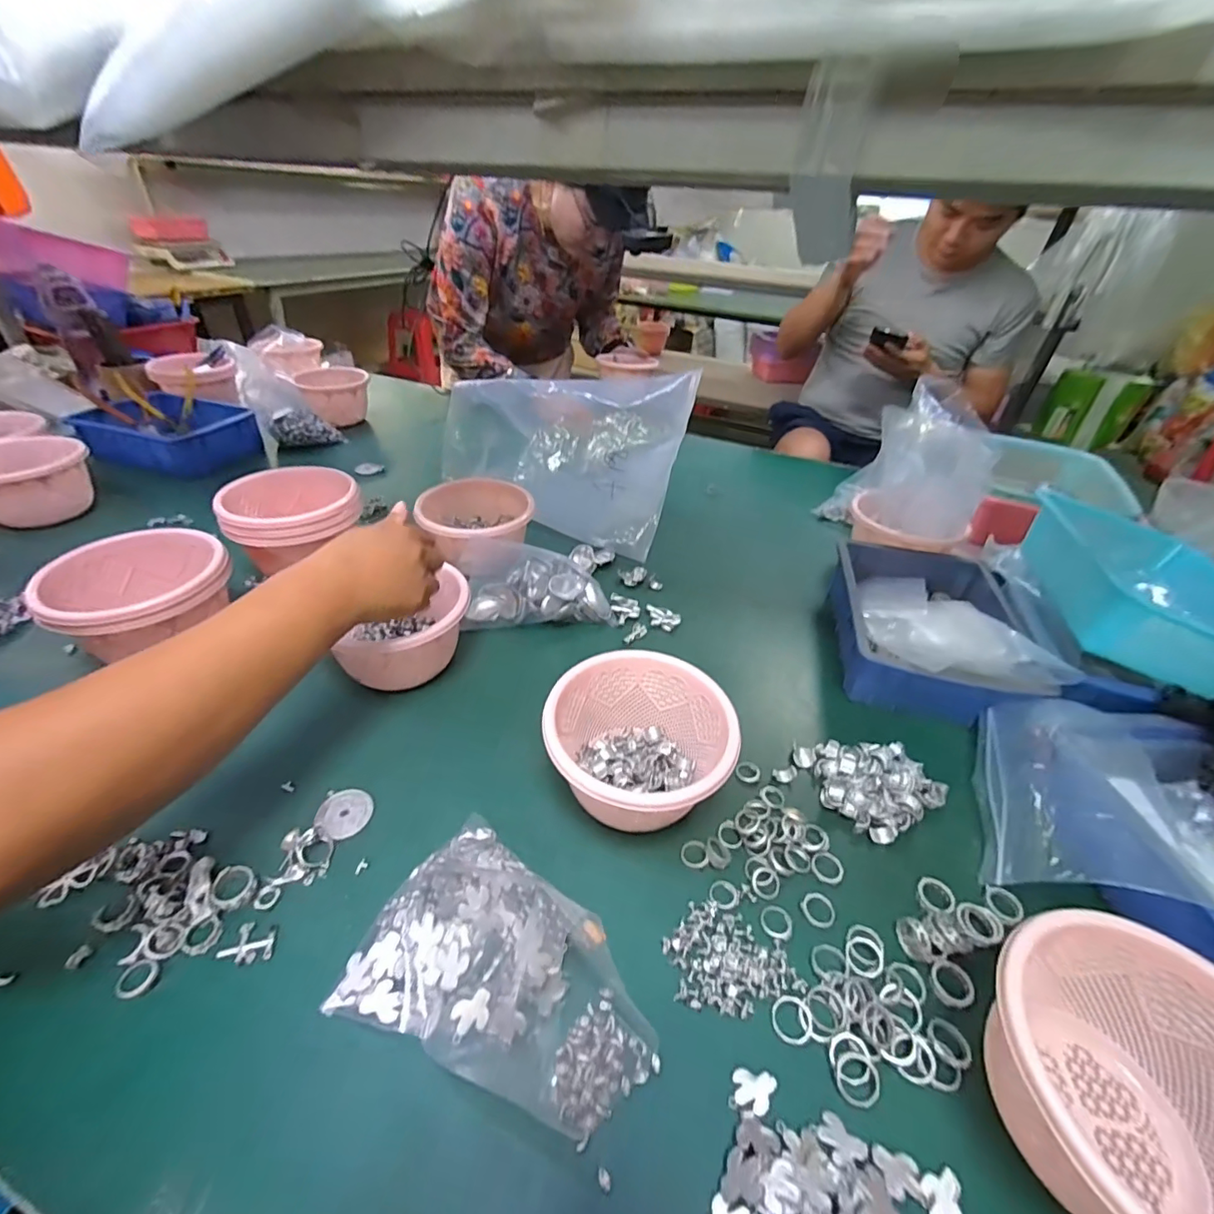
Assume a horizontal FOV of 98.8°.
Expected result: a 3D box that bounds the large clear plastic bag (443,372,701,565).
[{"bbox_3d":[-0.080,-0.243,0.817,0.392,0.281,0.059,12,4,15],"label":"large clear plastic bag"}]

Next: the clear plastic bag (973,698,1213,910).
[{"bbox_3d":[0.399,0.158,0.428,0.148,0.066,0.200,22,42,22],"label":"clear plastic bag"}]

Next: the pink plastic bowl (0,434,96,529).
[{"bbox_3d":[-0.825,-0.178,0.744,0.136,0.091,0.141,2,39,-2],"label":"pink plastic bowl"}]

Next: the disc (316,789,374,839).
[{"bbox_3d":[-0.214,0.167,0.425,0.040,0.005,0.046,-30,49,-35],"label":"disc"}]

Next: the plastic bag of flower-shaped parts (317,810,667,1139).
[{"bbox_3d":[-0.067,0.232,0.326,0.186,0.037,0.128,26,44,26],"label":"plastic bag of flower-shaped parts"}]

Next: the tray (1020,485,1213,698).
[{"bbox_3d":[0.560,-0.021,0.532,0.193,0.080,0.278,13,40,12],"label":"tray"}]

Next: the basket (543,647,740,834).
[{"bbox_3d":[0.027,0.117,0.442,0.150,0.087,0.136,10,39,8],"label":"basket"}]

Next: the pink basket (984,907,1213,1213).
[{"bbox_3d":[0.277,0.258,0.276,0.144,0.089,0.147,-19,44,-25],"label":"pink basket"}]

